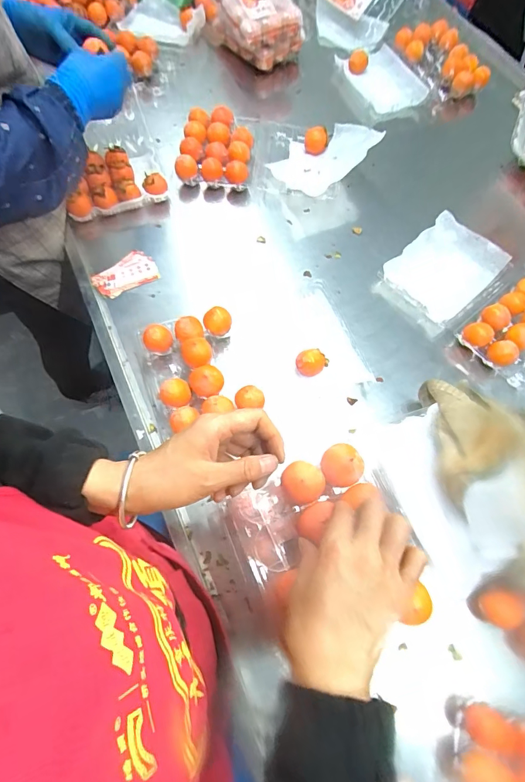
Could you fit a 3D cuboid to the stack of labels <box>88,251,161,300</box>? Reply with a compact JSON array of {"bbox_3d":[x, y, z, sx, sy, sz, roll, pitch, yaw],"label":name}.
[{"bbox_3d":[-0.231,-0.196,0.693,0.105,0.013,0.064,-38,74,-16],"label":"stack of labels"}]

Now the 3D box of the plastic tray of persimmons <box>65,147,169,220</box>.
[{"bbox_3d":[-0.275,-0.390,0.756,0.172,0.053,0.131,-16,69,-9],"label":"plastic tray of persimmons"}]

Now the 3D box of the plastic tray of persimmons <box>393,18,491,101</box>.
[{"bbox_3d":[0.405,-0.757,0.937,0.130,0.054,0.218,-20,69,-10],"label":"plastic tray of persimmons"}]

